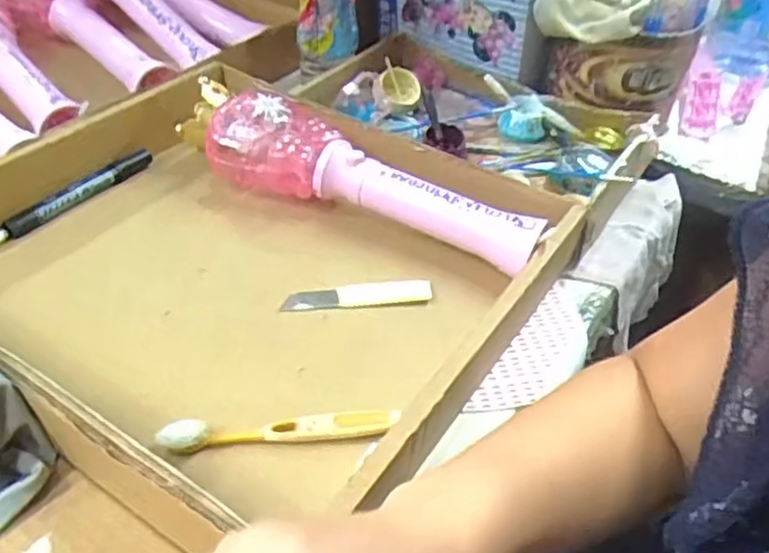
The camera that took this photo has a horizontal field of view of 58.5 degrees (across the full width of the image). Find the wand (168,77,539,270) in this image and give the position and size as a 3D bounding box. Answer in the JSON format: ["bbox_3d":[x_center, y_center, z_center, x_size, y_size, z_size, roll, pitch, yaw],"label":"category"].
[{"bbox_3d":[-0.020,-0.082,0.555,0.304,0.069,0.078,19,44,13],"label":"wand"}]

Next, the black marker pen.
[{"bbox_3d":[-0.241,-0.071,0.551,0.018,0.012,0.134,27,46,21],"label":"black marker pen"}]

